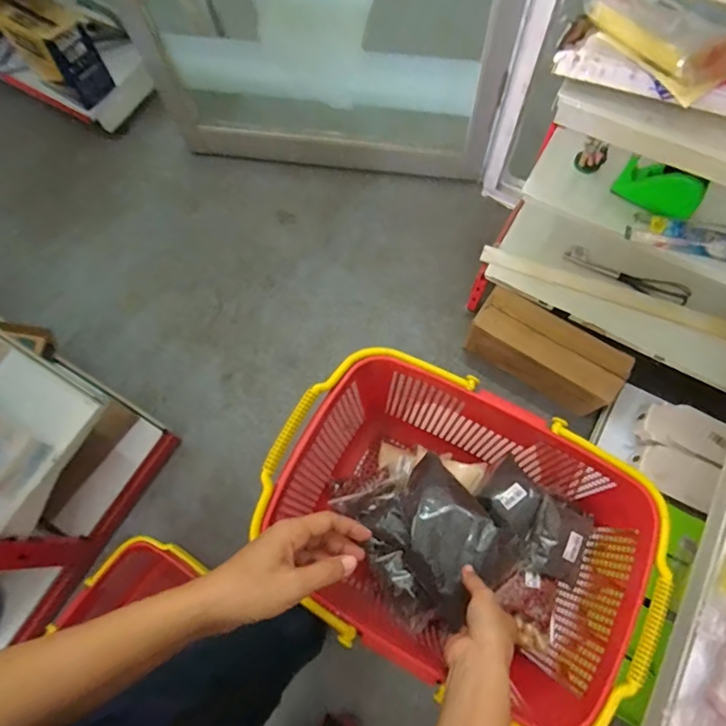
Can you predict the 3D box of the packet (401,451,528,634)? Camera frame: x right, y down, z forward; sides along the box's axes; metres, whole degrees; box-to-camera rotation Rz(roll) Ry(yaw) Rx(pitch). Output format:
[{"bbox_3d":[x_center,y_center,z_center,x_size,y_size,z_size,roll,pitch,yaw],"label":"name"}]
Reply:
[{"bbox_3d":[0.101,0.218,0.617,0.127,0.053,0.168,-41,73,-11],"label":"packet"}]

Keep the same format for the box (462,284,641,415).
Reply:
[{"bbox_3d":[0.479,-0.022,1.302,0.394,0.187,0.159,33,75,13],"label":"box"}]

